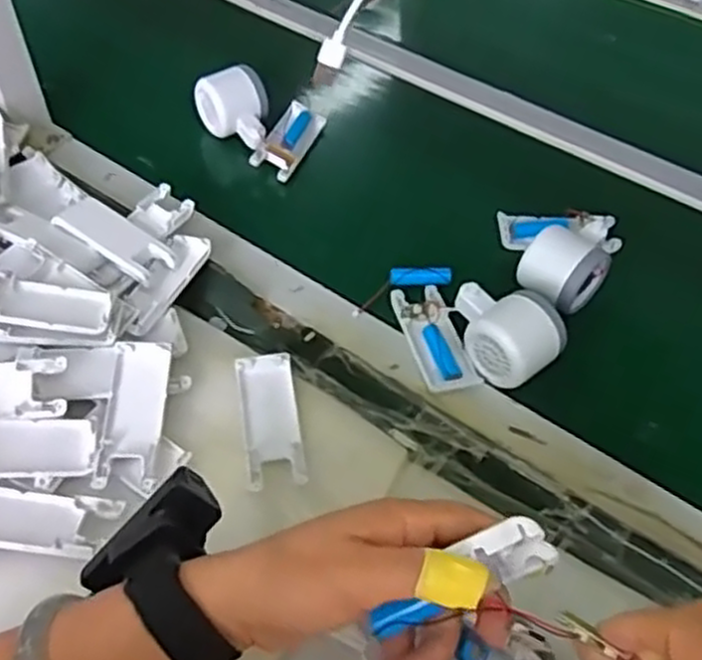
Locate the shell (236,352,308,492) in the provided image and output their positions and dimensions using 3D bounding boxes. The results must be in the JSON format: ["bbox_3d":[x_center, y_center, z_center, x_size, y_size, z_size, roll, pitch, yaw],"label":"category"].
[{"bbox_3d":[-0.056,0.063,0.520,0.038,0.012,0.105,-7,51,-7],"label":"shell"}]

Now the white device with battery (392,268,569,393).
[{"bbox_3d":[0.094,-0.014,0.577,0.100,0.048,0.131,-12,52,-11],"label":"white device with battery"}]

